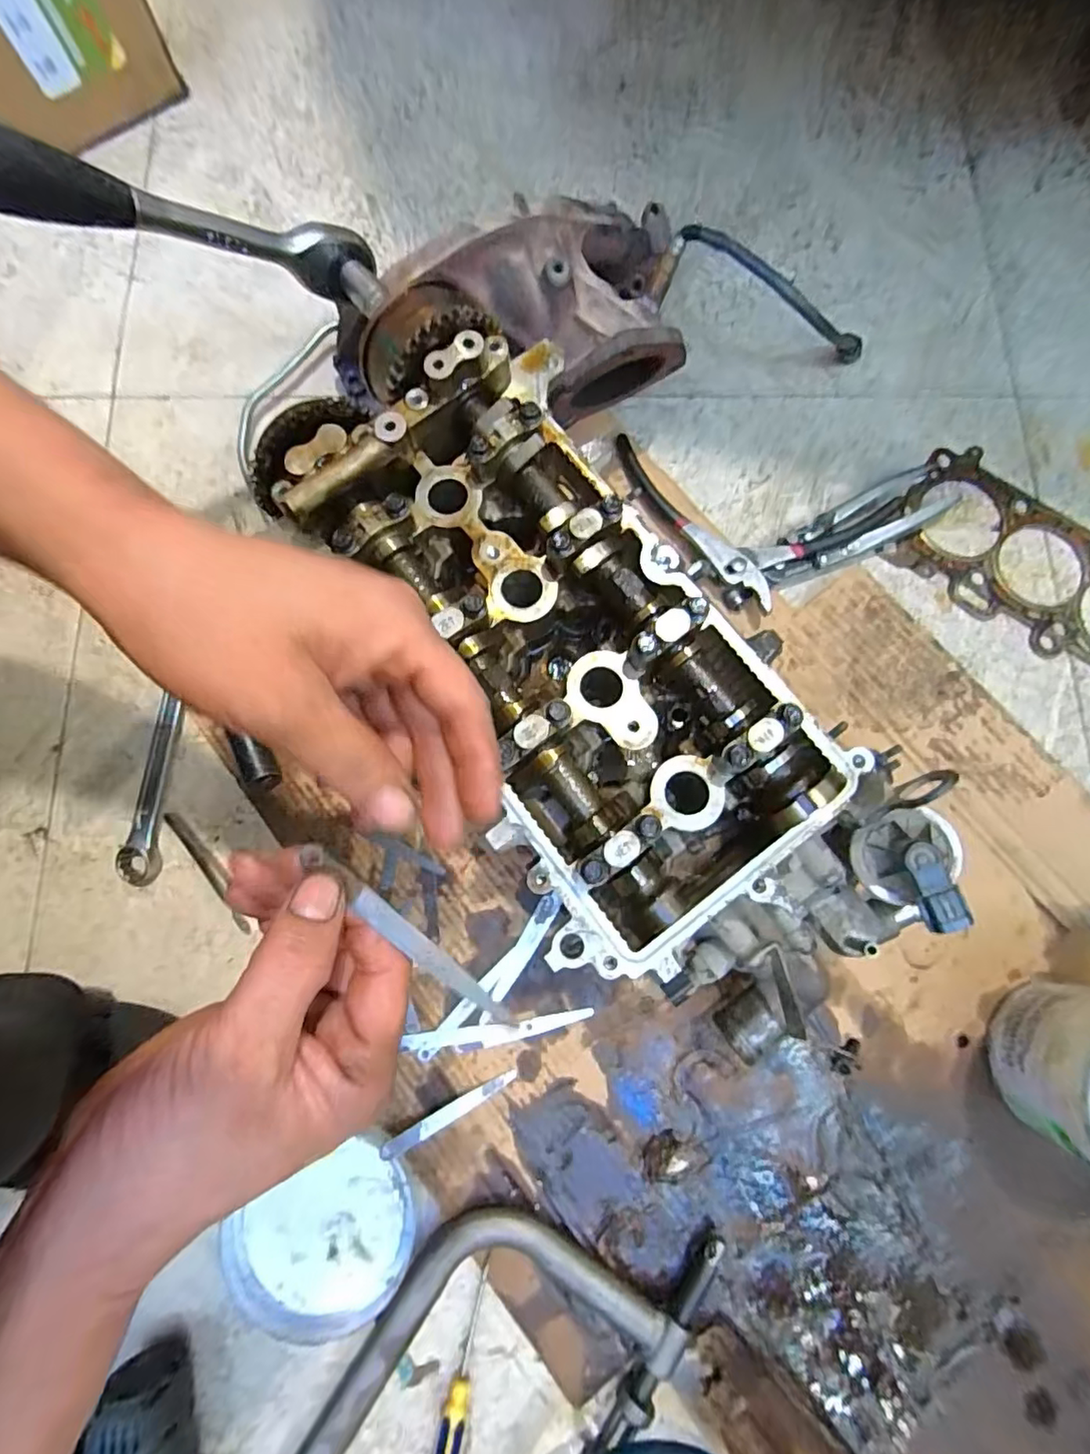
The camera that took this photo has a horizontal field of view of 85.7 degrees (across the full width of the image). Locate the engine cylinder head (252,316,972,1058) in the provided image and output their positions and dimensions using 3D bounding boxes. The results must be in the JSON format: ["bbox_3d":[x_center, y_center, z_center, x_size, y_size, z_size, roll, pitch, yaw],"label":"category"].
[{"bbox_3d":[0.035,-0.024,0.352,0.208,0.122,0.459,-37,81,-8],"label":"engine cylinder head"}]

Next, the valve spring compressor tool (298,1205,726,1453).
[{"bbox_3d":[-0.052,0.444,0.357,0.166,0.040,0.335,32,79,6],"label":"valve spring compressor tool"}]

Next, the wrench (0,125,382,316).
[{"bbox_3d":[-0.200,-0.269,0.315,0.238,0.036,0.046,-22,76,-43],"label":"wrench"}]

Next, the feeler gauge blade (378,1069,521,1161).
[{"bbox_3d":[-0.063,0.261,0.396,0.096,0.004,0.010,-24,64,-14],"label":"feeler gauge blade"}]

